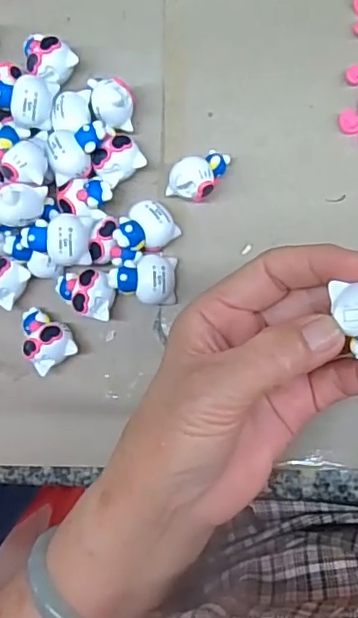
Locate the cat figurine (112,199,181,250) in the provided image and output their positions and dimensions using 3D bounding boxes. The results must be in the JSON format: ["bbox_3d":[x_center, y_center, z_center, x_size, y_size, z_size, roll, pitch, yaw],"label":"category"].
[{"bbox_3d":[-0.018,-0.042,0.302,0.029,0.025,0.024,-30,83,8],"label":"cat figurine"}]

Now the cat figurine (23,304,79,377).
[{"bbox_3d":[-0.070,0.014,0.310,0.024,0.022,0.034,-27,84,8],"label":"cat figurine"}]

